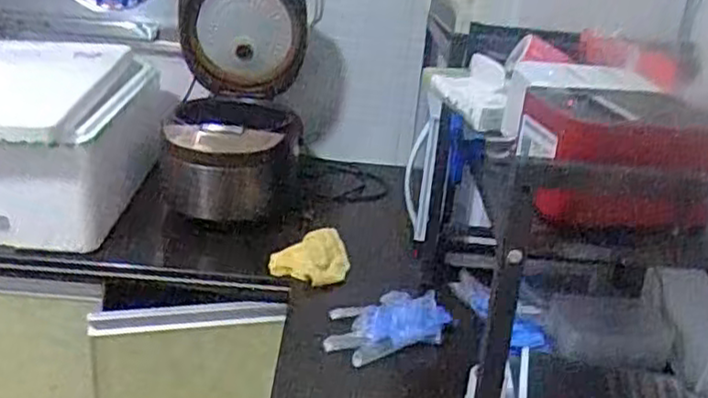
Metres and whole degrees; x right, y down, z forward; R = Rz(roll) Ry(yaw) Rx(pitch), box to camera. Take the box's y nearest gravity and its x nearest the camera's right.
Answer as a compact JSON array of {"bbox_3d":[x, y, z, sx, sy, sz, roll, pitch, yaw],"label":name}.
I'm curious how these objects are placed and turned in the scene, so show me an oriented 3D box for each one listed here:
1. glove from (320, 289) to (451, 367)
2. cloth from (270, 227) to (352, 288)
[{"bbox_3d":[0.046,0.180,1.065,0.191,0.051,0.109,-5,26,-21],"label":"glove"},{"bbox_3d":[-0.069,0.095,1.241,0.127,0.040,0.115,9,24,9],"label":"cloth"}]

